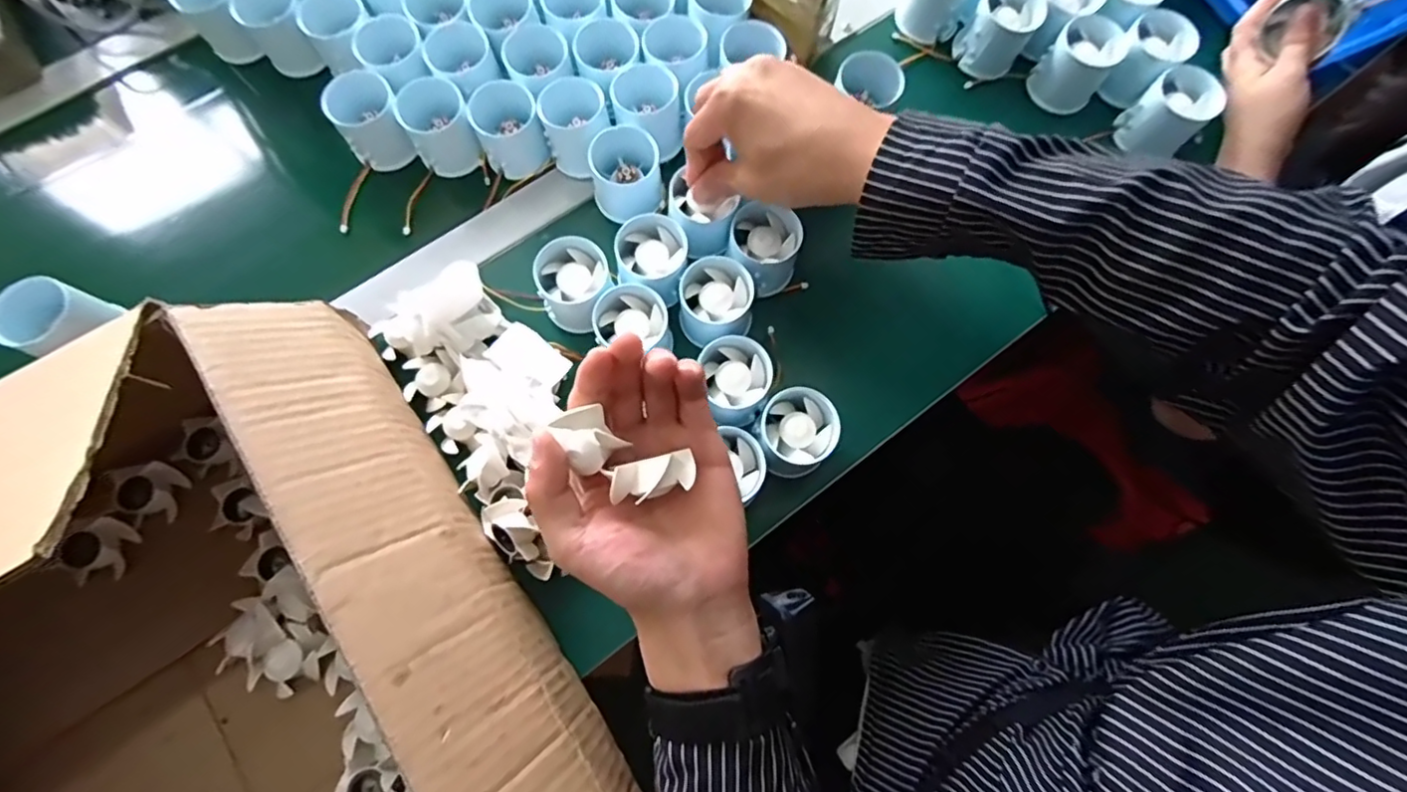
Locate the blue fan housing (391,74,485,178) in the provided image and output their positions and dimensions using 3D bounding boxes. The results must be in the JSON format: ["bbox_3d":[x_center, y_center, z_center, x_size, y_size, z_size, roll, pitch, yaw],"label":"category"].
[{"bbox_3d":[-0.213,-0.218,0.480,0.051,0.046,0.057,-24,76,-7],"label":"blue fan housing"}]

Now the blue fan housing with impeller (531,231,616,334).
[{"bbox_3d":[-0.093,-0.079,0.432,0.051,0.044,0.055,0,74,-1],"label":"blue fan housing with impeller"}]

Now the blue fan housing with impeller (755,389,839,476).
[{"bbox_3d":[0.063,0.026,0.412,0.051,0.048,0.053,0,74,-1],"label":"blue fan housing with impeller"}]

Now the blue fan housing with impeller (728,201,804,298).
[{"bbox_3d":[0.045,-0.110,0.442,0.050,0.044,0.053,18,75,4],"label":"blue fan housing with impeller"}]

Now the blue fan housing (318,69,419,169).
[{"bbox_3d":[-0.265,-0.220,0.474,0.049,0.054,0.045,0,74,-1],"label":"blue fan housing"}]

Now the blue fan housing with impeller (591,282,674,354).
[{"bbox_3d":[-0.050,-0.049,0.421,0.053,0.039,0.051,2,74,0],"label":"blue fan housing with impeller"}]

